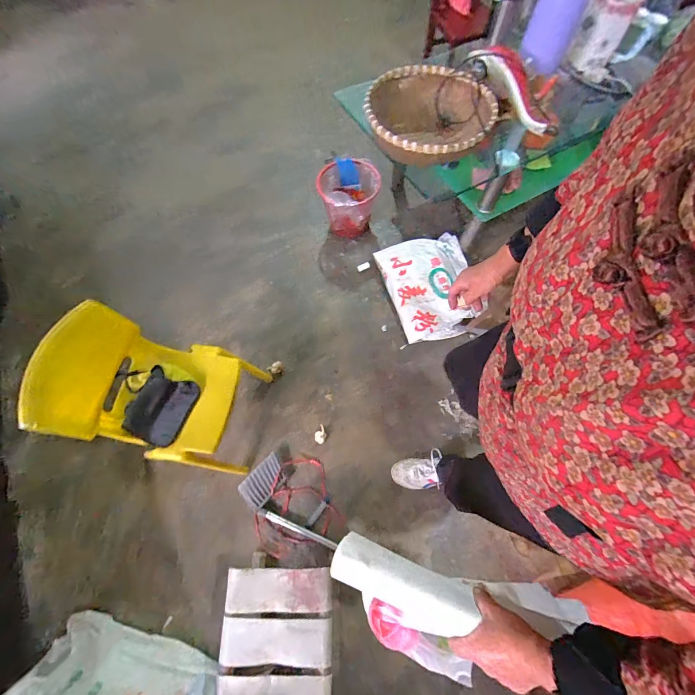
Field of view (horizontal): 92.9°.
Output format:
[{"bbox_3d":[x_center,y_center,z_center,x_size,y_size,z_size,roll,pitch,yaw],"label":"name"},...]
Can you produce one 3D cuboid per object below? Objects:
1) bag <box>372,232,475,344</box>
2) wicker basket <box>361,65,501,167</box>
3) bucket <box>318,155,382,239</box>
[{"bbox_3d":[0.334,-0.244,1.301,0.335,0.100,0.401,-17,64,-7],"label":"bag"},{"bbox_3d":[0.235,-0.650,0.962,0.347,0.134,0.380,8,67,4],"label":"wicker basket"},{"bbox_3d":[0.008,-0.612,1.398,0.232,0.269,0.234,0,67,1],"label":"bucket"}]

